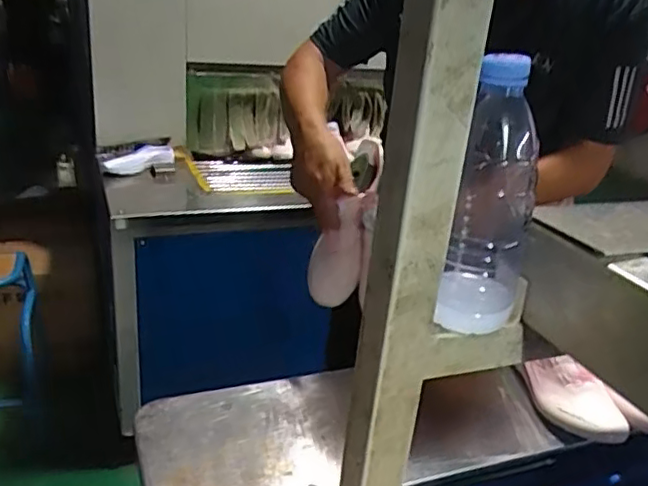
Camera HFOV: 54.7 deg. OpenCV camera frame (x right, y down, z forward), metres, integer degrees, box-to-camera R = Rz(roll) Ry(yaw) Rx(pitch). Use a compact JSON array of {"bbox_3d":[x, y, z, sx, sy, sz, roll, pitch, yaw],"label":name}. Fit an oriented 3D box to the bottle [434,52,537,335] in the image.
[{"bbox_3d":[0.126,-0.029,0.460,0.057,0.196,0.068,11,25,17],"label":"bottle"}]

